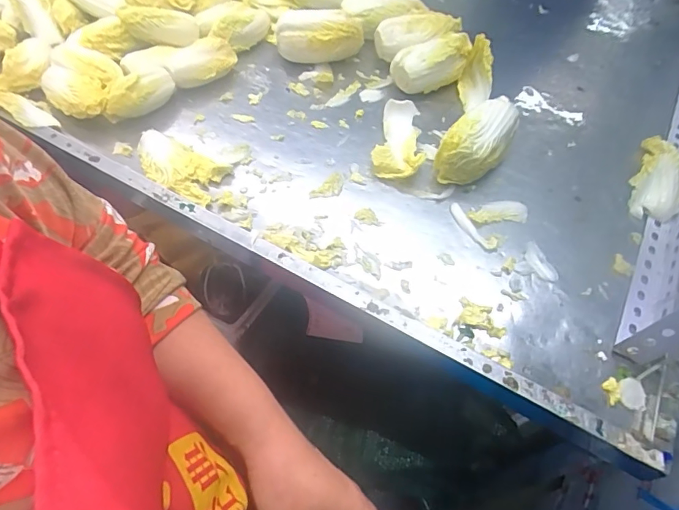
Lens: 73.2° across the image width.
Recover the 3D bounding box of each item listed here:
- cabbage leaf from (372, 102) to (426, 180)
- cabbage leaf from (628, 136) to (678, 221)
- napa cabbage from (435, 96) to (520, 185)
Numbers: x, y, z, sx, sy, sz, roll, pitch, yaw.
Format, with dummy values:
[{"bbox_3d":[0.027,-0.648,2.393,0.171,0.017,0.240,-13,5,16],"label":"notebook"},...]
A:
[{"bbox_3d":[0.084,-0.166,0.646,0.062,0.025,0.146,9,55,3],"label":"cabbage leaf"},{"bbox_3d":[0.431,-0.101,0.616,0.060,0.025,0.147,26,57,14],"label":"cabbage leaf"},{"bbox_3d":[0.187,-0.153,0.613,0.072,0.069,0.136,33,59,18],"label":"napa cabbage"}]

